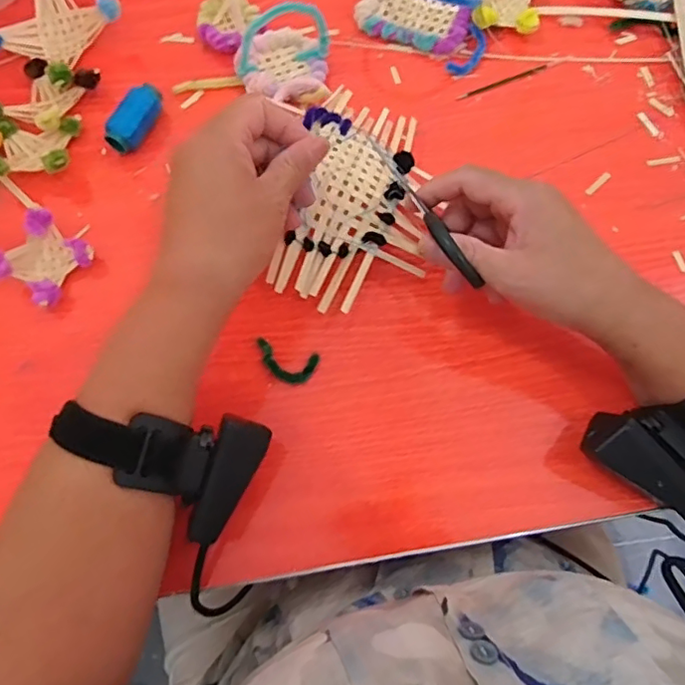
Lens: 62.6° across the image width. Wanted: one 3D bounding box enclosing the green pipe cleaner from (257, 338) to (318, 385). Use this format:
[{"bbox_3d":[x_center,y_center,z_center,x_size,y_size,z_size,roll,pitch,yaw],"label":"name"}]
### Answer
[{"bbox_3d":[-0.040,0.014,0.380,0.043,0.005,0.023,17,74,5],"label":"green pipe cleaner"}]

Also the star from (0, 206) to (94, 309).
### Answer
[{"bbox_3d":[-0.209,-0.057,0.396,0.050,0.030,0.055,31,76,9],"label":"star"}]

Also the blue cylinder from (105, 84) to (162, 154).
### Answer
[{"bbox_3d":[-0.158,-0.170,0.434,0.024,0.026,0.061,22,75,7],"label":"blue cylinder"}]

